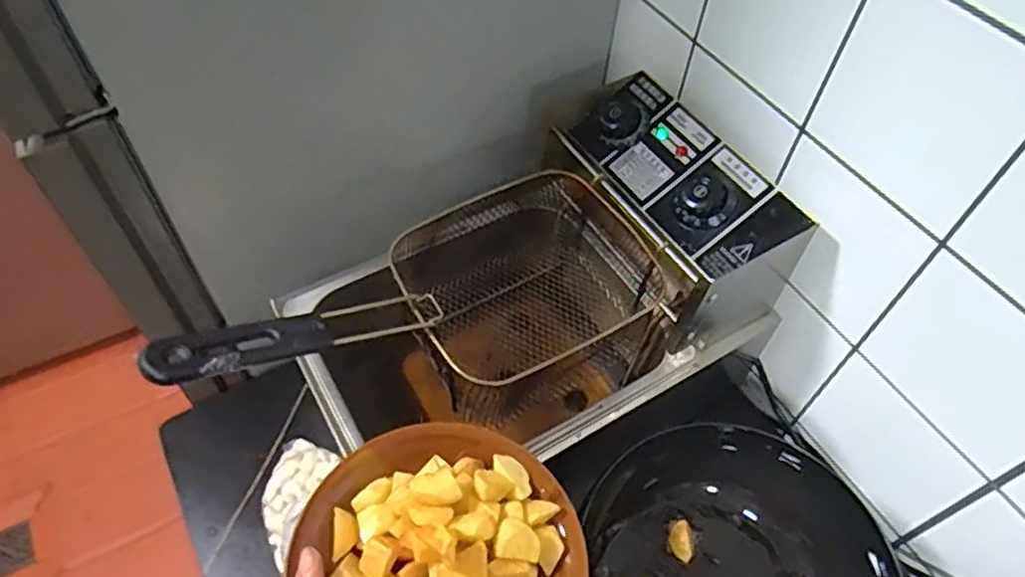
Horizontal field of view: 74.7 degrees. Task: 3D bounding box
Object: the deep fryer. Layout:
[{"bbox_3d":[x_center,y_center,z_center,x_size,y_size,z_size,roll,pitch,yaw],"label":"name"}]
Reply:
[{"bbox_3d":[0.020,0.021,0.662,0.428,0.257,0.262,-25,58,-20],"label":"deep fryer"}]

